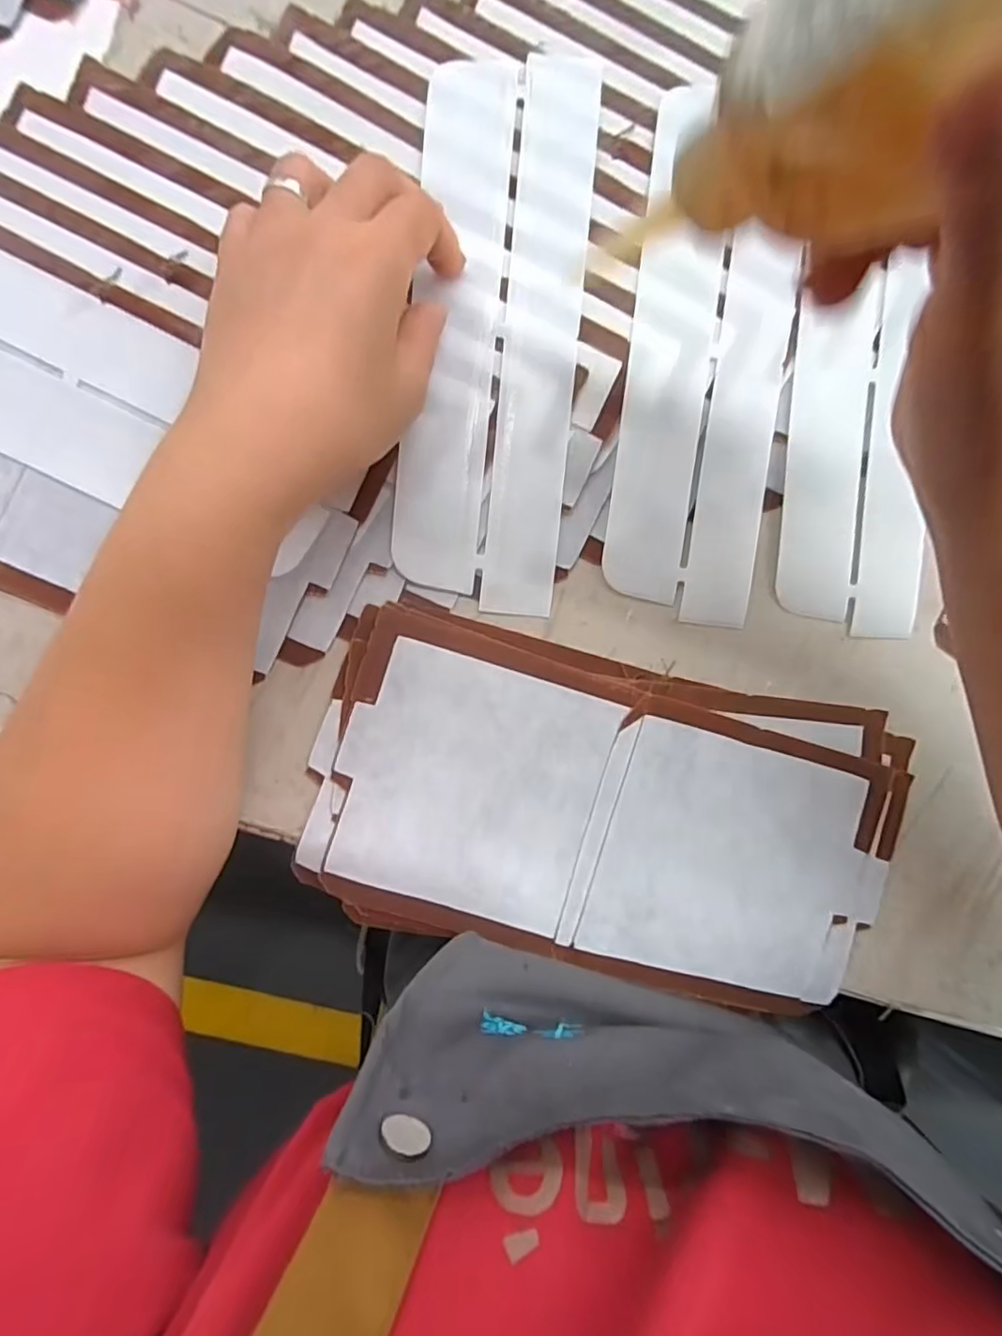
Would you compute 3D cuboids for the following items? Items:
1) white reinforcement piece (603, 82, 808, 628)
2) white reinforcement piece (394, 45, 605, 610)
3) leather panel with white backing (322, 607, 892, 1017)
[{"bbox_3d":[0.088,-0.125,0.264,0.070,0.004,0.204,5,96,-9],"label":"white reinforcement piece"},{"bbox_3d":[-0.002,-0.136,0.253,0.068,0.007,0.217,5,93,-7],"label":"white reinforcement piece"},{"bbox_3d":[0.051,0.070,0.270,0.243,0.010,0.120,18,91,-7],"label":"leather panel with white backing"}]

